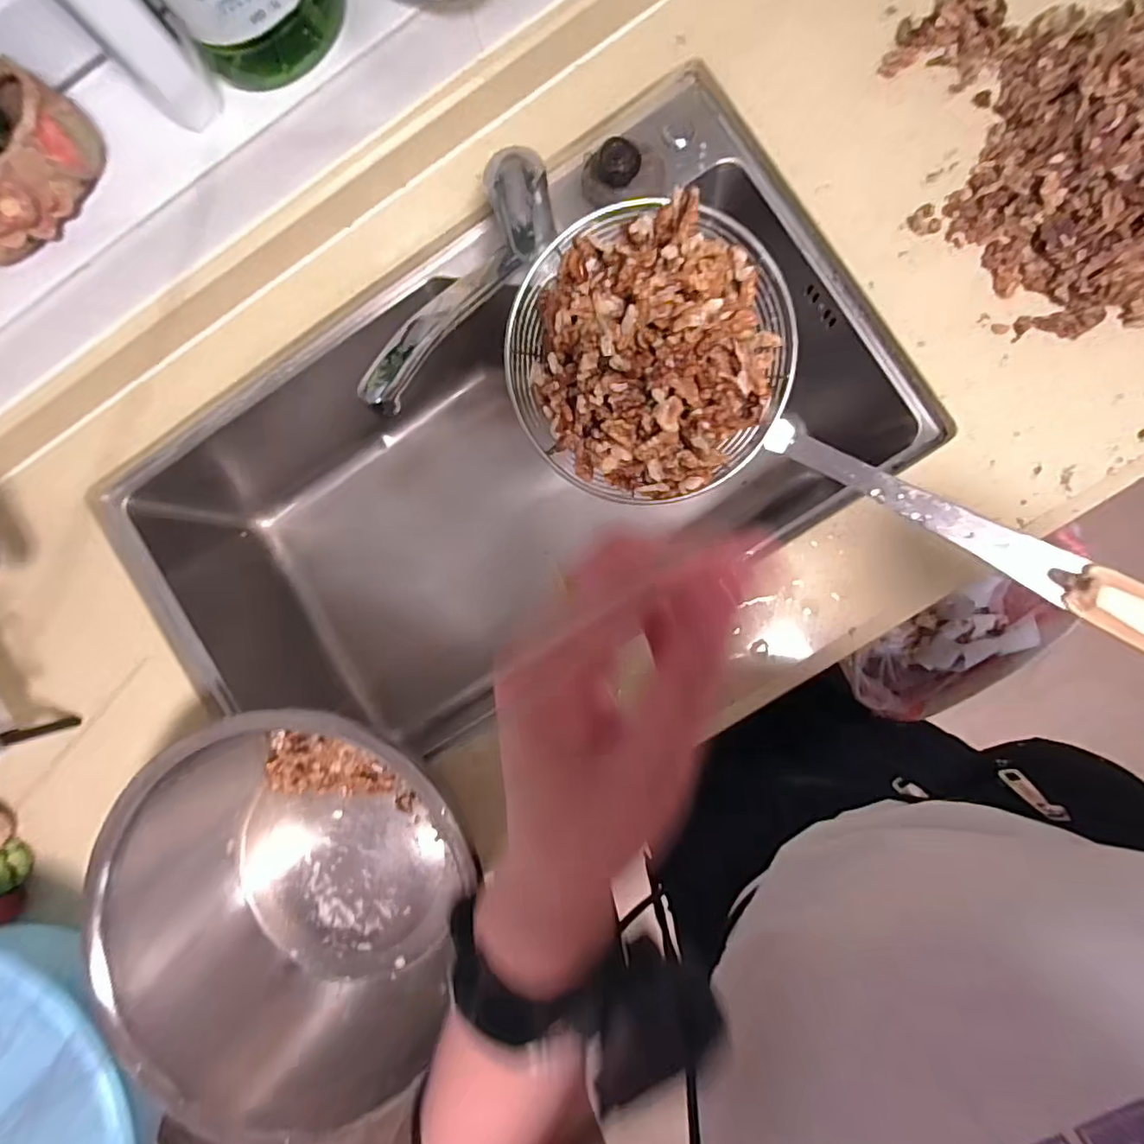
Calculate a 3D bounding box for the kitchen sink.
[{"bbox_3d":[-0.090,-0.119,0.685,0.767,0.296,0.431,-29,87,4],"label":"kitchen sink"}]

